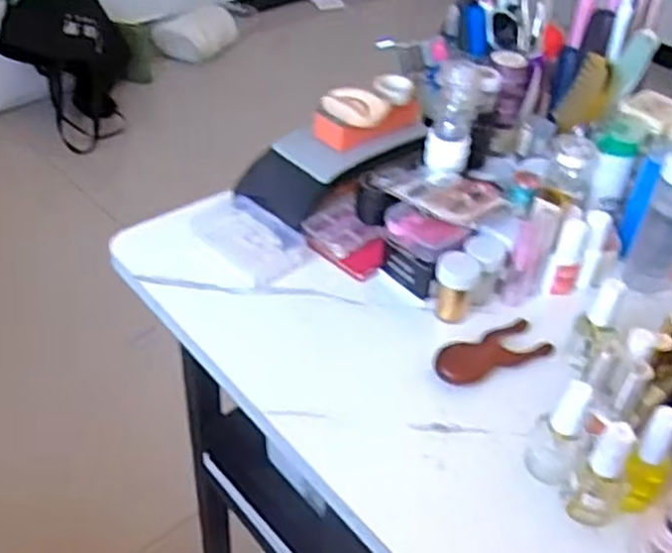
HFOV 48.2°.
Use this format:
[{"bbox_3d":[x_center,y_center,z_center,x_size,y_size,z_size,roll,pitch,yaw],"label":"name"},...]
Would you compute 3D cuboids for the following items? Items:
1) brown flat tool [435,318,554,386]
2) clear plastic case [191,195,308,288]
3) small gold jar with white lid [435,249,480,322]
[{"bbox_3d":[0.110,0.054,0.536,0.085,0.008,0.034,-17,45,-20],"label":"brown flat tool"},{"bbox_3d":[-0.075,-0.033,0.630,0.096,0.018,0.062,31,49,29],"label":"clear plastic case"},{"bbox_3d":[0.091,0.005,0.574,0.030,0.049,0.032,1,41,-1],"label":"small gold jar with white lid"}]

